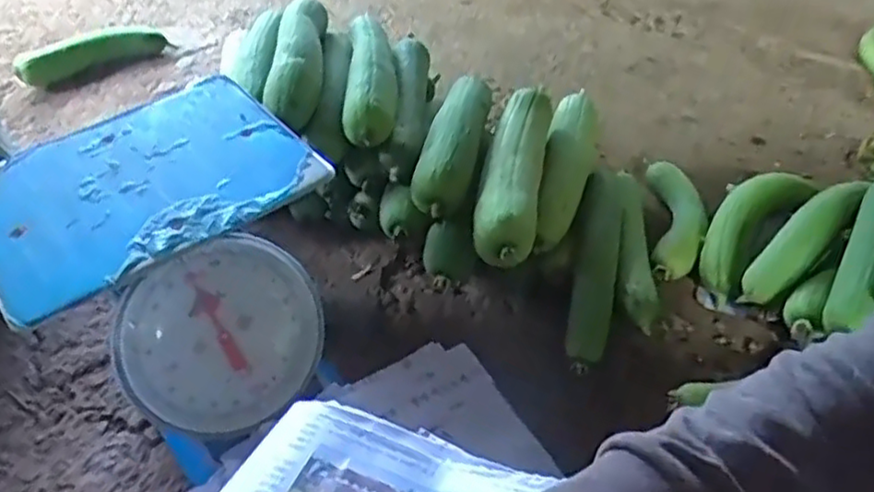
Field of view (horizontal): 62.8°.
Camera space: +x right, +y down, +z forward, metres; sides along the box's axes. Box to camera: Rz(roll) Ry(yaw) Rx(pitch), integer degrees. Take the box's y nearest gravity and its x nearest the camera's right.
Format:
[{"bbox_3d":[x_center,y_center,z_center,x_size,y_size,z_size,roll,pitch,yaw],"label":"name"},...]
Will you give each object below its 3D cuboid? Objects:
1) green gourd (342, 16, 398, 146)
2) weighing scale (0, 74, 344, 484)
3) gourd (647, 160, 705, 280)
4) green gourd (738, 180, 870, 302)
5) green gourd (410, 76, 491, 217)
[{"bbox_3d":[-0.084,-0.226,0.937,0.067,0.052,0.266,0,43,-1],"label":"green gourd"},{"bbox_3d":[-0.277,0.040,0.768,0.289,0.283,0.270,-29,50,-28],"label":"weighing scale"},{"bbox_3d":[0.326,-0.041,0.963,0.072,0.040,0.220,7,43,7],"label":"gourd"},{"bbox_3d":[0.434,-0.014,0.827,0.202,0.072,0.051,-44,54,-4],"label":"green gourd"},{"bbox_3d":[0.023,-0.134,0.887,0.069,0.052,0.243,9,44,9],"label":"green gourd"}]

